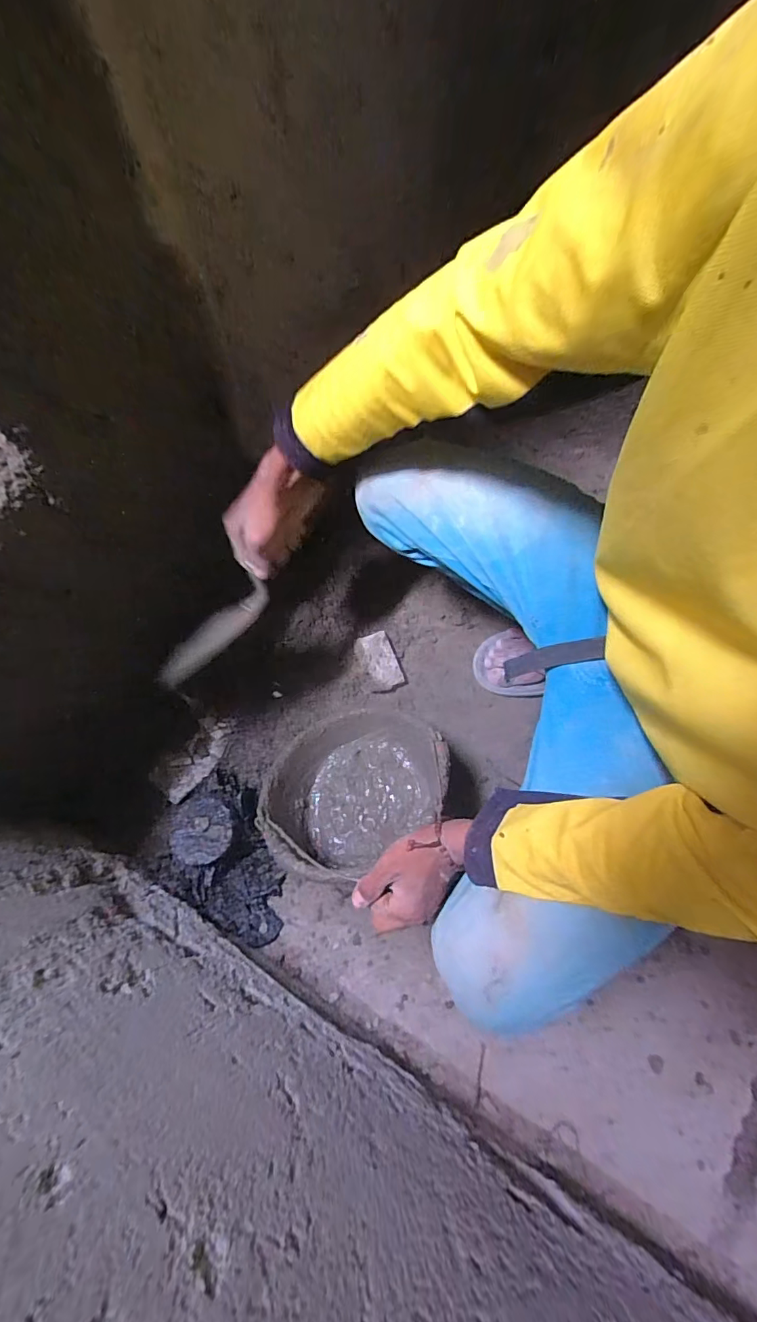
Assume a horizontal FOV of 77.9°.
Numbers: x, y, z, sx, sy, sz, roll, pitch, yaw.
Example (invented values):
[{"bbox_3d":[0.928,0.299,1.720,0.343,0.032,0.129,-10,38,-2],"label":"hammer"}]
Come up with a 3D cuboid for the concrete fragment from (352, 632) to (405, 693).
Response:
[{"bbox_3d":[-0.001,-0.001,0.792,0.060,0.031,0.098,-22,73,-7],"label":"concrete fragment"}]

